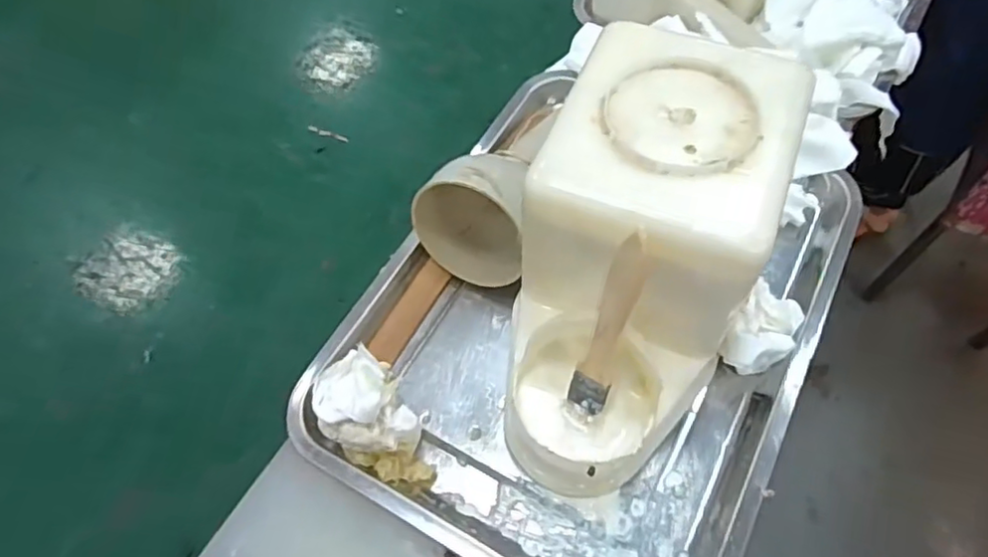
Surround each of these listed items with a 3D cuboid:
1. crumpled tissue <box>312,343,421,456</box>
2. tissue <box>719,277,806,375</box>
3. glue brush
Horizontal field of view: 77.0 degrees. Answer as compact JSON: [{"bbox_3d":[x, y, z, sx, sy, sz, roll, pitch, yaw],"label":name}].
[{"bbox_3d":[-0.083,0.081,0.390,0.050,0.050,0.063,-31,63,-14],"label":"crumpled tissue"},{"bbox_3d":[0.181,0.036,0.420,0.043,0.043,0.071,38,69,22],"label":"tissue"},{"bbox_3d":[0.061,0.030,0.334,0.020,0.131,0.007,19,38,13],"label":"glue brush"}]

